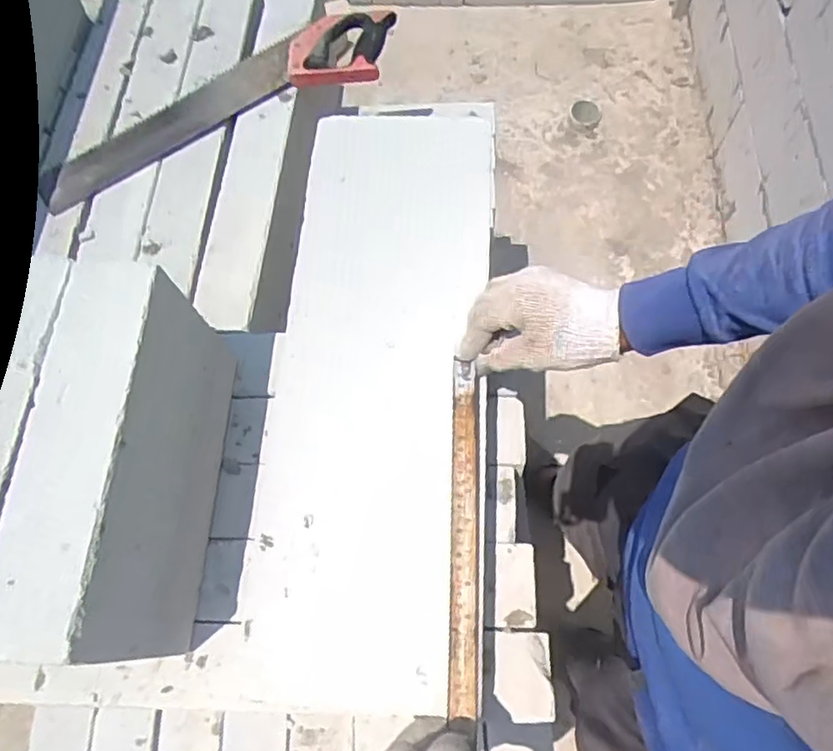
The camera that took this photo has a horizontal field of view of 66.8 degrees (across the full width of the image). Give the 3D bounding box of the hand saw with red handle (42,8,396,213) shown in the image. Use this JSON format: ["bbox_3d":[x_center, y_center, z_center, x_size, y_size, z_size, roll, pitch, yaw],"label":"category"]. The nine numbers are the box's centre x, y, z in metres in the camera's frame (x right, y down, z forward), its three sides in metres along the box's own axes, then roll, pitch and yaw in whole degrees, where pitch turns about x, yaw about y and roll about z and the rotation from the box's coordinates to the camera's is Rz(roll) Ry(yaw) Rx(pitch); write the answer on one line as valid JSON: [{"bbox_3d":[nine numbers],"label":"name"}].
[{"bbox_3d":[-0.253,-0.358,0.814,0.488,0.033,0.115,-24,67,-7],"label":"hand saw with red handle"}]

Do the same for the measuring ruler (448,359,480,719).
[{"bbox_3d":[0.041,0.129,0.532,0.023,0.011,0.279,0,72,4],"label":"measuring ruler"}]

